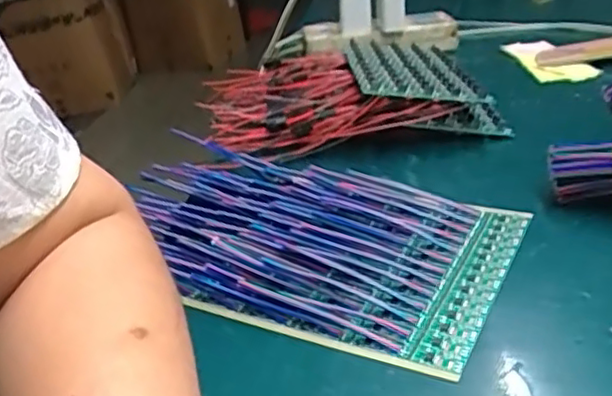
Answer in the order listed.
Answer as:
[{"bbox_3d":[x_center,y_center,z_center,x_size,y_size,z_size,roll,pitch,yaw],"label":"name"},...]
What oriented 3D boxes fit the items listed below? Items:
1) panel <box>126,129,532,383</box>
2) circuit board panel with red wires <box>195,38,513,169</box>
[{"bbox_3d":[-0.009,0.021,0.427,0.268,0.019,0.166,10,30,28],"label":"panel"},{"bbox_3d":[0.029,-0.101,0.617,0.257,0.042,0.200,-9,27,-7],"label":"circuit board panel with red wires"}]

